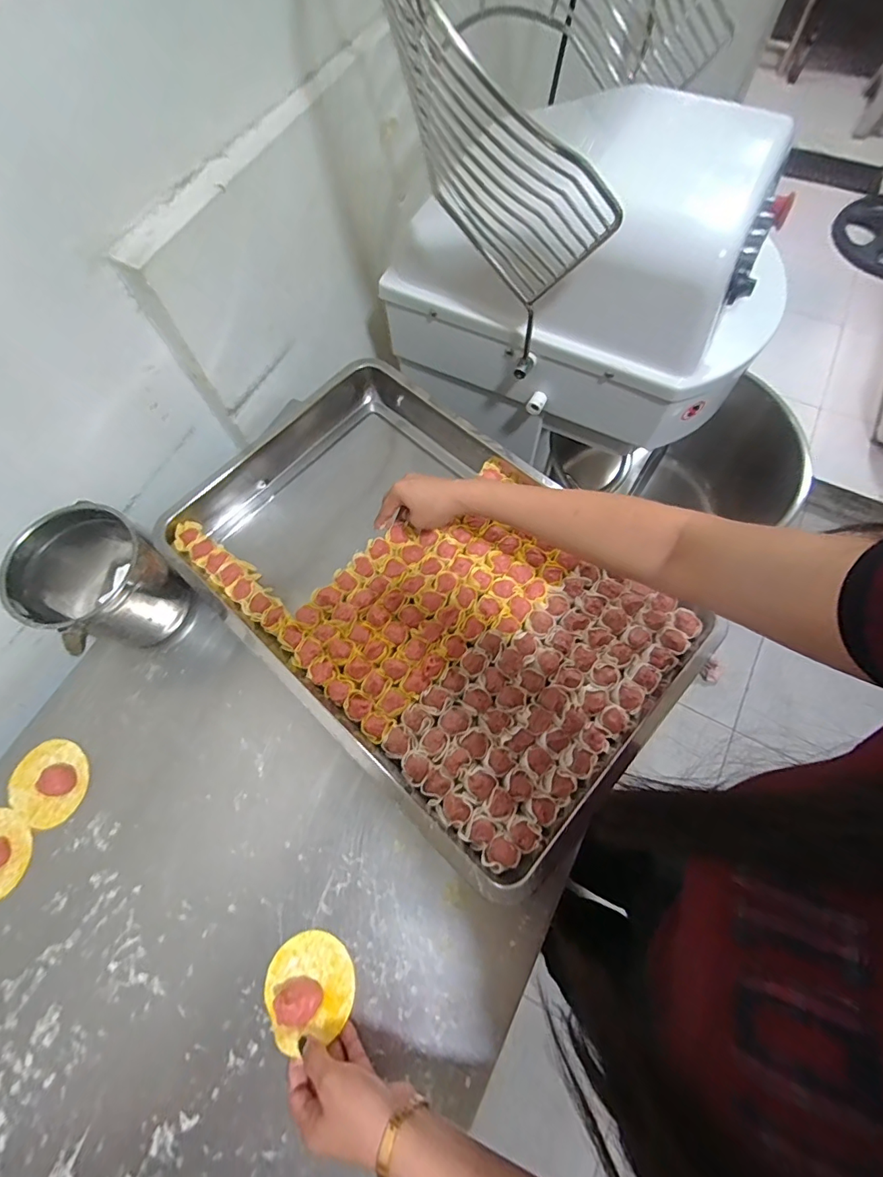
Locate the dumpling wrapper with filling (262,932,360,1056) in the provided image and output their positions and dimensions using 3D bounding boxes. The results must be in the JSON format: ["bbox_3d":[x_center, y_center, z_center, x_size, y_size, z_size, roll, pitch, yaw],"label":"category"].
[{"bbox_3d":[-0.122,0.366,0.429,0.080,0.030,0.078,0,69,0],"label":"dumpling wrapper with filling"}]

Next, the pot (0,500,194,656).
[{"bbox_3d":[-0.376,-0.005,0.529,0.119,0.140,0.129,0,69,0],"label":"pot"}]

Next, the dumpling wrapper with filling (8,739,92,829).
[{"bbox_3d":[-0.430,0.208,0.512,0.087,0.019,0.076,34,73,13],"label":"dumpling wrapper with filling"}]

